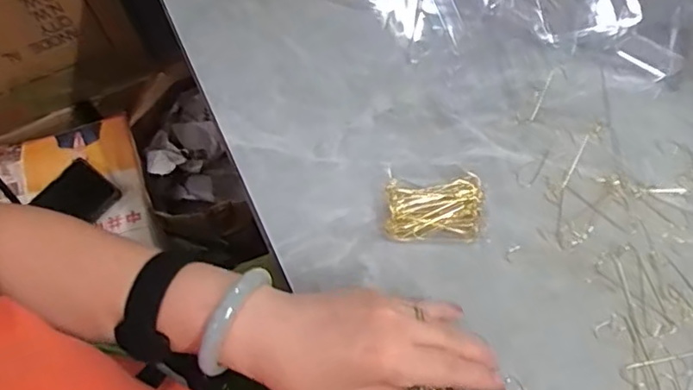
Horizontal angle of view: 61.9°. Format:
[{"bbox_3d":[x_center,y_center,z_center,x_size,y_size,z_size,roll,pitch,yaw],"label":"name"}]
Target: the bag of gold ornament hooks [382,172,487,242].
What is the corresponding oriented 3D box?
[{"bbox_3d":[0.063,0.010,0.417,0.070,0.011,0.046,-1,67,1],"label":"bag of gold ornament hooks"}]

